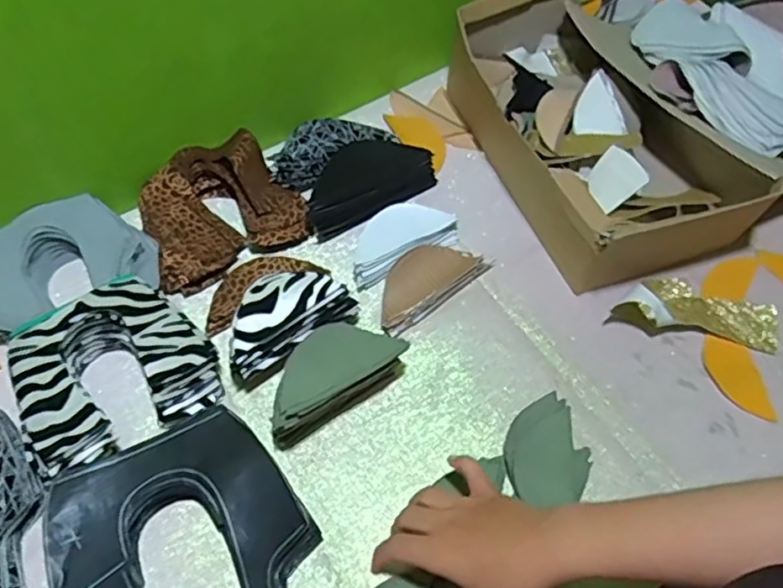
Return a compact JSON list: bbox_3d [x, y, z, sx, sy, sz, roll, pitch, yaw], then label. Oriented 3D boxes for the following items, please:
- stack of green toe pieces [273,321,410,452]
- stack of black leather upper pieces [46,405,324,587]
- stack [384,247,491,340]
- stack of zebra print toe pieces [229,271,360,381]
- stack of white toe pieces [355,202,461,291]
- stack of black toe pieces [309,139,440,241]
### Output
[{"bbox_3d":[-0.052,0.072,0.556,0.131,0.066,0.061,-32,64,-19],"label":"stack of green toe pieces"},{"bbox_3d":[-0.160,0.201,0.492,0.185,0.028,0.188,-26,62,-16],"label":"stack of black leather upper pieces"},{"bbox_3d":[0.032,-0.013,0.632,0.121,0.014,0.064,-34,64,-20],"label":"stack"},{"bbox_3d":[-0.096,0.020,0.575,0.123,0.062,0.061,-32,63,-18],"label":"stack of zebra print toe pieces"},{"bbox_3d":[0.006,-0.059,0.650,0.118,0.021,0.064,-27,62,-16],"label":"stack of white toe pieces"},{"bbox_3d":[-0.027,-0.125,0.683,0.149,0.032,0.091,-19,60,-12],"label":"stack of black toe pieces"}]

